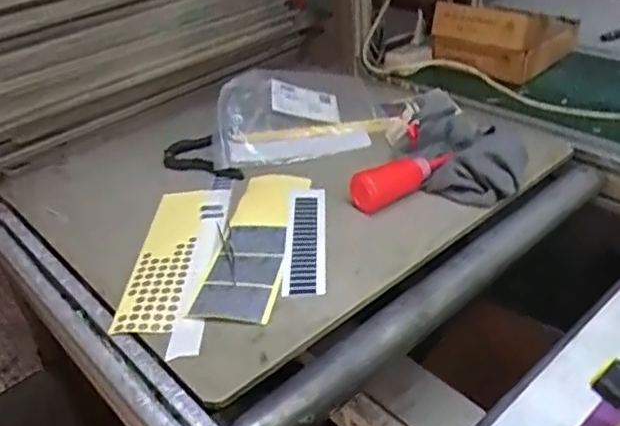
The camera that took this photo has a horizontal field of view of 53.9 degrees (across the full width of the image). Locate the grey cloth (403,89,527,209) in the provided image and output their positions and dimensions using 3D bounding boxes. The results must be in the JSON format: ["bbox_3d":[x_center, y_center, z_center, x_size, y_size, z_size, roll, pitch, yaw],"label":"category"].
[{"bbox_3d":[0.207,-0.094,0.813,0.150,0.072,0.209,4,35,13],"label":"grey cloth"}]

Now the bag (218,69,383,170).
[{"bbox_3d":[-0.020,-0.161,0.951,0.270,0.058,0.205,-13,36,-14],"label":"bag"}]

